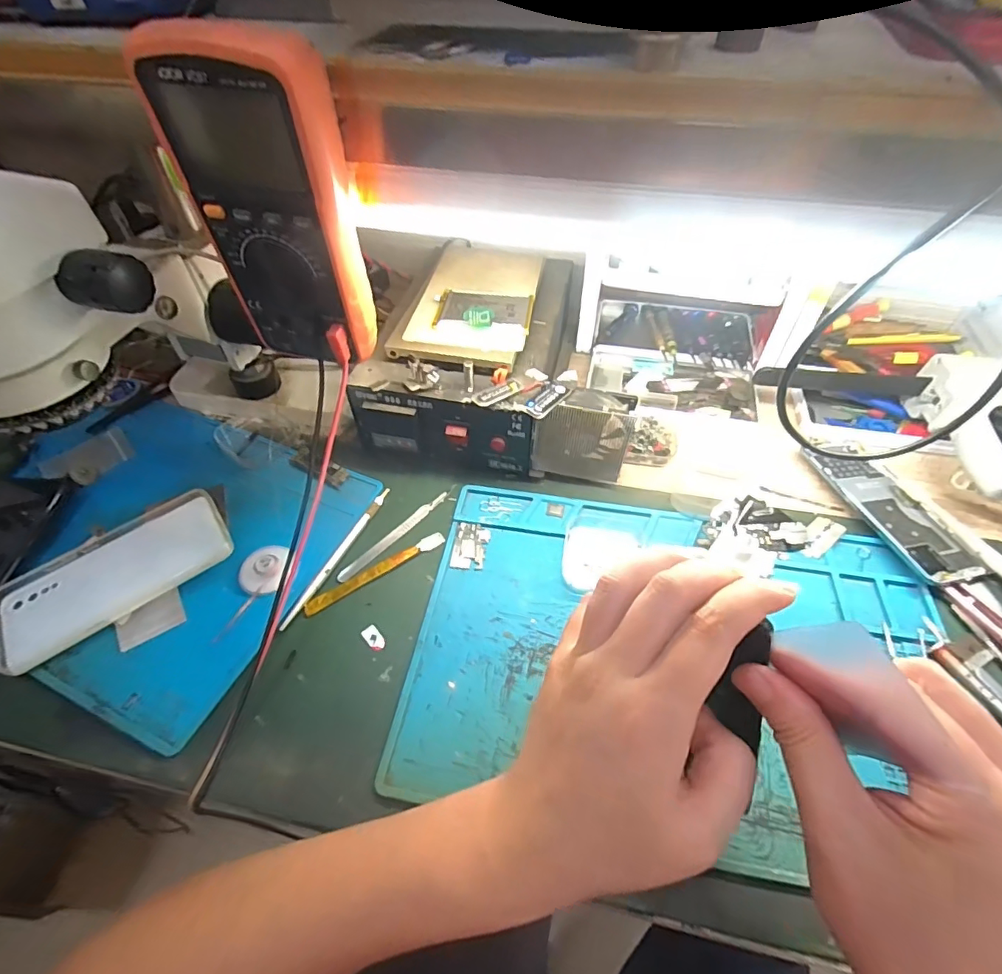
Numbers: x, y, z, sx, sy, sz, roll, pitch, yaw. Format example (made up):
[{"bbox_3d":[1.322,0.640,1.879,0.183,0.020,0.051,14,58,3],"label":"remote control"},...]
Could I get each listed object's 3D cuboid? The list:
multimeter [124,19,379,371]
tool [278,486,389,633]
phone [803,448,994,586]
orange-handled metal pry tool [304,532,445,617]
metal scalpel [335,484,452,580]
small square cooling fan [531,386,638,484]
[{"bbox_3d":[-0.128,-0.154,0.295,0.092,0.170,0.045,7,51,6],"label":"multimeter"},{"bbox_3d":[-0.133,0.053,0.415,0.008,0.006,0.146,18,55,15],"label":"tool"},{"bbox_3d":[0.339,0.018,0.435,0.064,0.012,0.149,-14,53,-9],"label":"phone"},{"bbox_3d":[-0.101,0.067,0.405,0.120,0.004,0.013,-28,57,-19],"label":"orange-handled metal pry tool"},{"bbox_3d":[-0.087,0.037,0.432,0.011,0.006,0.128,33,60,24],"label":"metal scalpel"},{"bbox_3d":[0.072,-0.044,0.442,0.082,0.085,0.034,9,53,8],"label":"small square cooling fan"}]

